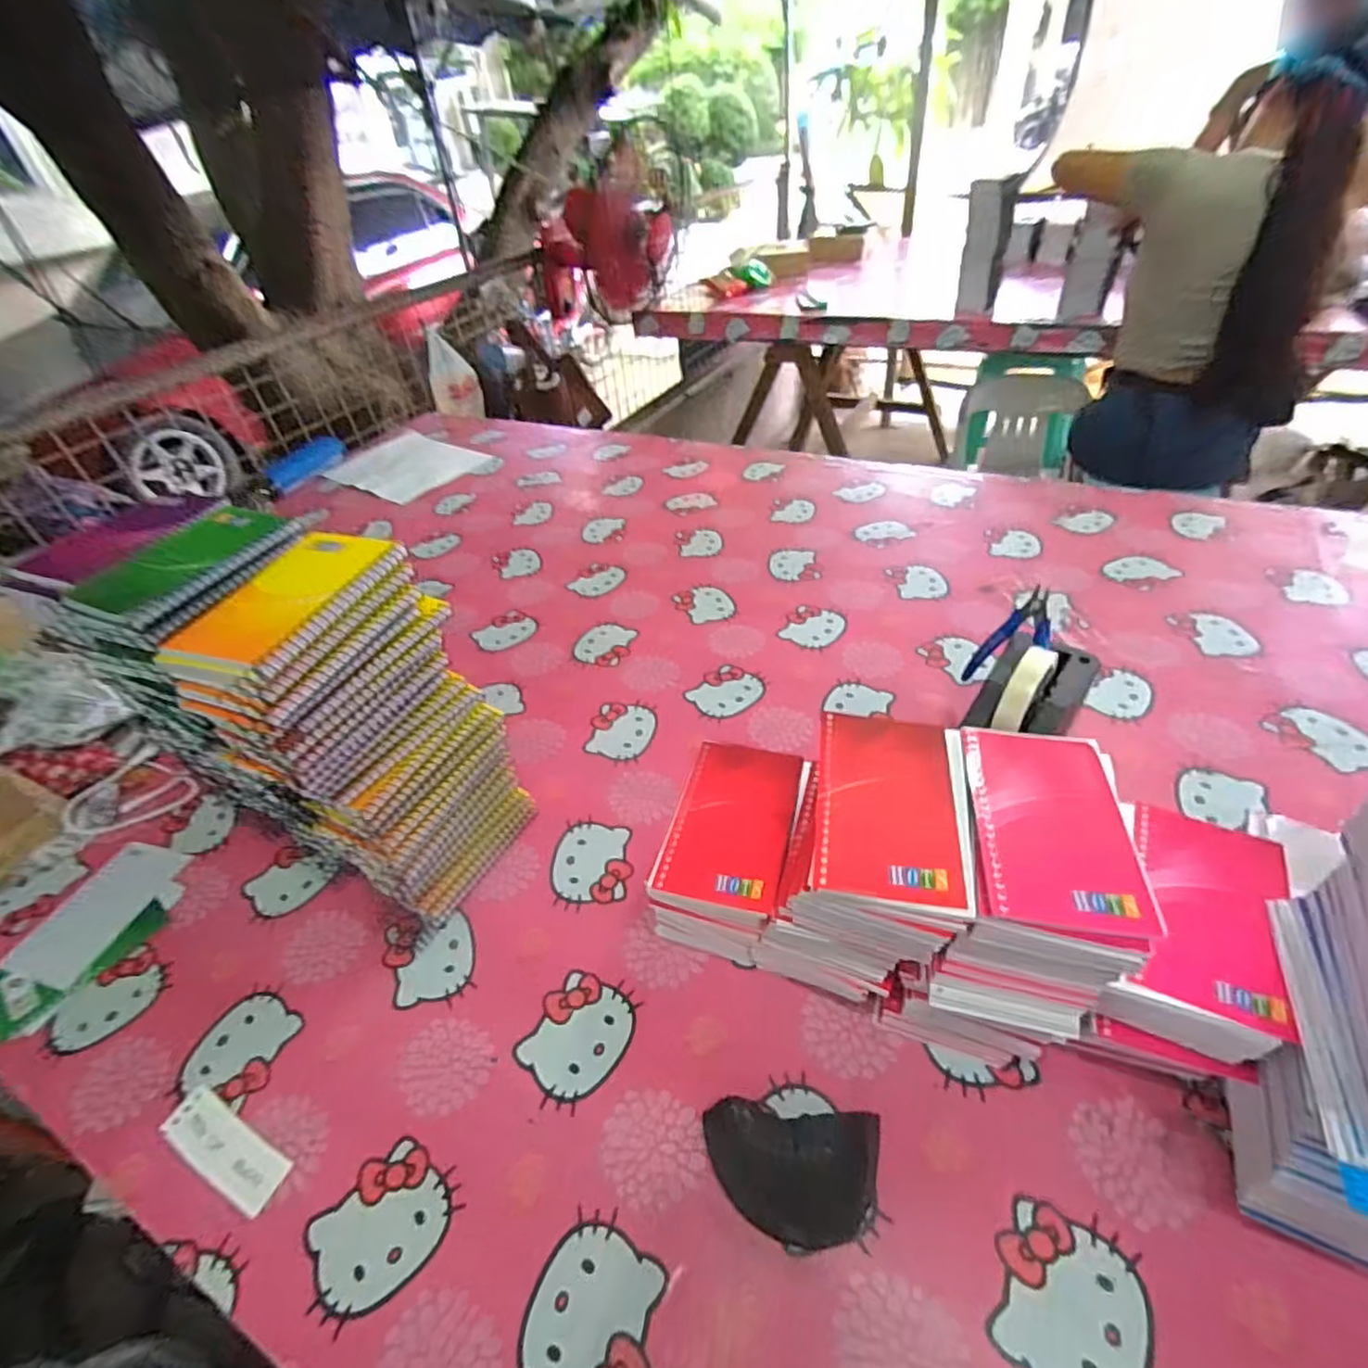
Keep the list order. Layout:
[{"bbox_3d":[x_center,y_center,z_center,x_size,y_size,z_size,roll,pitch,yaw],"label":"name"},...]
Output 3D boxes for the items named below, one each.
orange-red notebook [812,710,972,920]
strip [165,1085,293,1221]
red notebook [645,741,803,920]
[{"bbox_3d":[0.125,0.069,0.387,0.086,0.008,0.129,4,45,13],"label":"orange-red notebook"},{"bbox_3d":[-0.313,0.316,0.439,0.105,0.005,0.034,16,48,23],"label":"strip"},{"bbox_3d":[0.035,0.096,0.460,0.082,0.009,0.132,8,44,16],"label":"red notebook"}]

